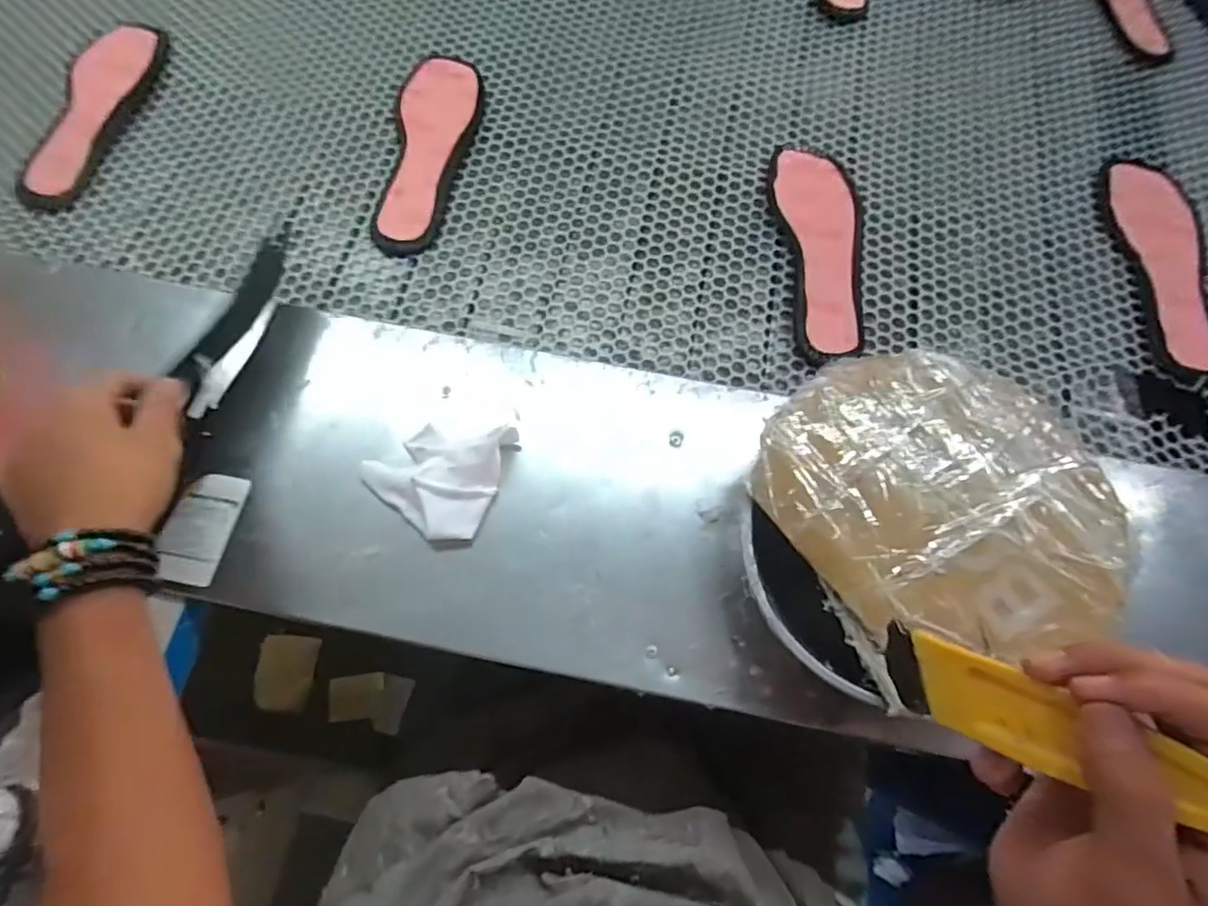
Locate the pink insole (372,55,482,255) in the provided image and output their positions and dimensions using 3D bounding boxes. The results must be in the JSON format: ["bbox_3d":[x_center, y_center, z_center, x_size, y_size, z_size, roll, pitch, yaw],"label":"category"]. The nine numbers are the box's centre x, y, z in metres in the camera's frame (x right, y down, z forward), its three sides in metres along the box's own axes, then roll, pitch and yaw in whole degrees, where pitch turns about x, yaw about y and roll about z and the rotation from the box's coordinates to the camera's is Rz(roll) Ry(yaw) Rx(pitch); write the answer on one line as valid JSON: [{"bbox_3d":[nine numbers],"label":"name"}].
[{"bbox_3d":[-0.172,-0.309,0.619,0.084,0.017,0.260,2,69,-1],"label":"pink insole"}]

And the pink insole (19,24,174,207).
[{"bbox_3d":[-0.511,-0.343,0.623,0.067,0.022,0.236,7,69,1],"label":"pink insole"}]

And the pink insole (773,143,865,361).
[{"bbox_3d":[0.200,-0.192,0.581,0.079,0.023,0.242,5,69,1],"label":"pink insole"}]

